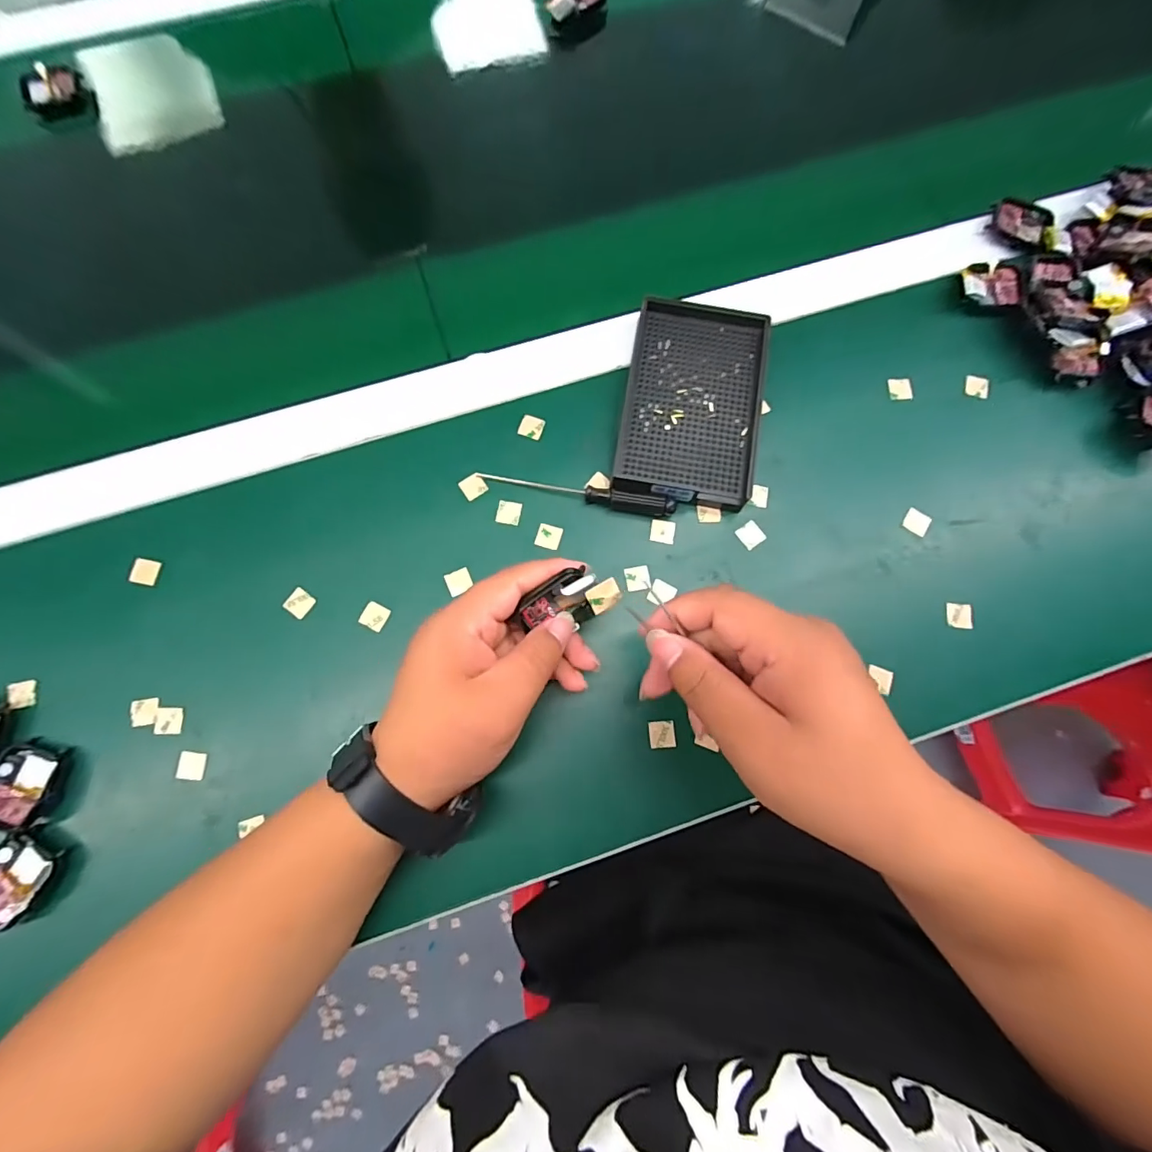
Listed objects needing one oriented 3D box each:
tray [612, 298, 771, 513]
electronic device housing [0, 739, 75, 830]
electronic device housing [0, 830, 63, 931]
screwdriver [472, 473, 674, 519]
[{"bbox_3d":[0.078,-0.117,0.340,0.089,0.026,0.140,11,76,2],"label":"tray"},{"bbox_3d":[-0.318,0.120,0.286,0.037,0.012,0.045,14,76,2],"label":"electronic device housing"},{"bbox_3d":[-0.312,0.169,0.277,0.036,0.012,0.043,31,78,7],"label":"electronic device housing"},{"bbox_3d":[0.001,-0.057,0.330,0.131,0.014,0.011,14,76,2],"label":"screwdriver"}]

